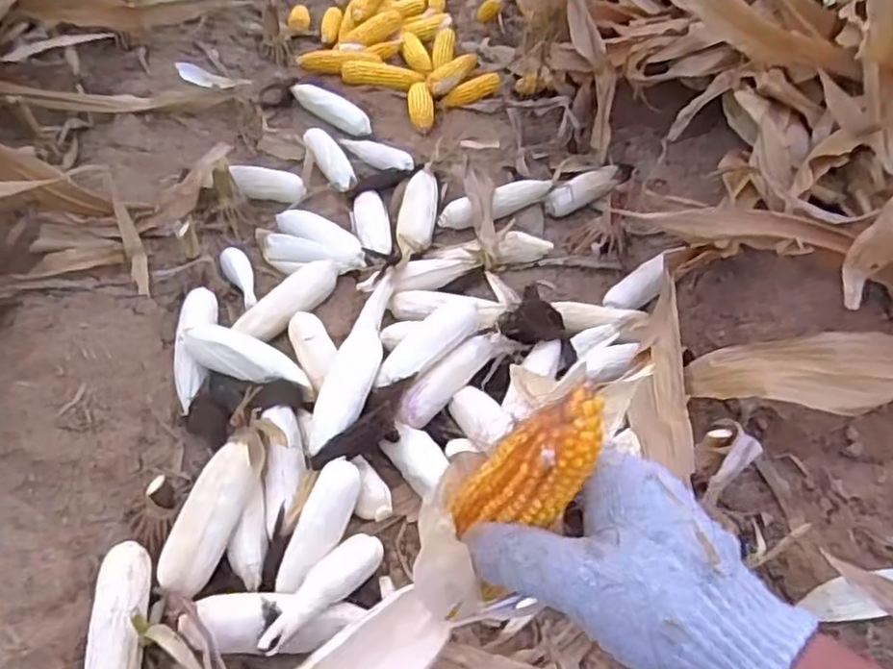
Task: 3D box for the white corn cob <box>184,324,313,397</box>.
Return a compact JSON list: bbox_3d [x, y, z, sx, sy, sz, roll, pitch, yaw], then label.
[{"bbox_3d":[-0.272,0.039,0.977,0.196,0.053,0.065,22,52,15],"label":"white corn cob"}]

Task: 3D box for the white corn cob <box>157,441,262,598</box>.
[{"bbox_3d":[-0.278,0.214,0.837,0.064,0.054,0.181,18,73,12],"label":"white corn cob"}]

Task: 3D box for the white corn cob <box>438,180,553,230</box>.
[{"bbox_3d":[0.091,-0.246,1.279,0.221,0.041,0.058,-22,54,-20],"label":"white corn cob"}]

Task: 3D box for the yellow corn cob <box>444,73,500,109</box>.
[{"bbox_3d":[0.054,-0.540,1.564,0.135,0.045,0.043,-18,48,14],"label":"yellow corn cob"}]

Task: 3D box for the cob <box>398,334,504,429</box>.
[{"bbox_3d":[0.009,0.060,0.995,0.041,0.047,0.193,37,57,25],"label":"cob"}]

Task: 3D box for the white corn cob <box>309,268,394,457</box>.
[{"bbox_3d":[-0.122,0.037,0.985,0.065,0.060,0.332,9,49,5],"label":"white corn cob"}]

